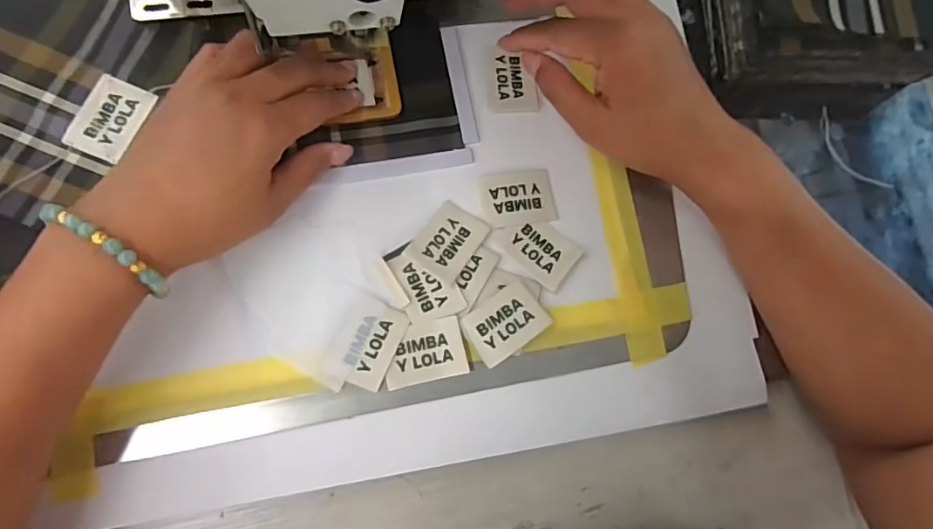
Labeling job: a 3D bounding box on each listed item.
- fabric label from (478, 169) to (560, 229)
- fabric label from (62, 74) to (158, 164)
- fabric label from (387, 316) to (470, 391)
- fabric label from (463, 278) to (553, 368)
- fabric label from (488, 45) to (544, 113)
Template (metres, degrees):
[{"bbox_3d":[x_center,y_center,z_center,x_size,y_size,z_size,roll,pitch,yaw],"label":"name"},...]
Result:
[{"bbox_3d":[0.033,-0.043,0.333,0.047,0.004,0.036,-8,80,-9],"label":"fabric label"},{"bbox_3d":[-0.214,-0.088,0.312,0.031,0.004,0.049,24,73,-12],"label":"fabric label"},{"bbox_3d":[-0.025,0.052,0.307,0.047,0.005,0.034,-11,80,-9],"label":"fabric label"},{"bbox_3d":[0.024,0.035,0.314,0.046,0.004,0.034,-35,86,-6],"label":"fabric label"},{"bbox_3d":[0.032,-0.123,0.348,0.035,0.004,0.045,1,85,-6],"label":"fabric label"}]

